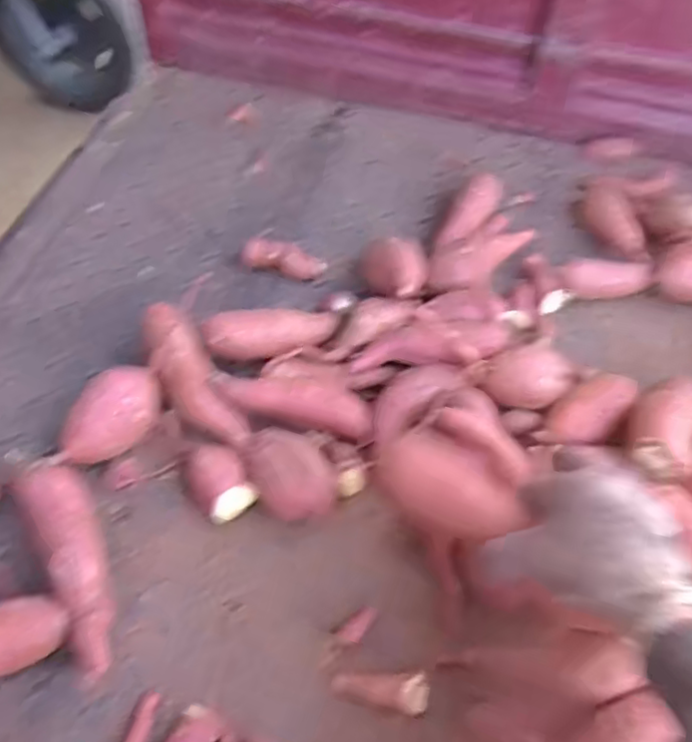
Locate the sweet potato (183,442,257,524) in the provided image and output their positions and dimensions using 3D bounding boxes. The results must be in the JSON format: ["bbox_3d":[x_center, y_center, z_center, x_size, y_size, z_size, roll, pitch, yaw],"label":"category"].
[{"bbox_3d":[-0.104,0.088,0.529,0.043,0.030,0.059,-34,61,-23],"label":"sweet potato"}]

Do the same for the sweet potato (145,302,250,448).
[{"bbox_3d":[-0.134,0.007,0.570,0.046,0.034,0.145,-29,74,-20],"label":"sweet potato"}]

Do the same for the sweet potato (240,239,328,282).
[{"bbox_3d":[-0.064,-0.118,0.696,0.085,0.027,0.037,15,55,9],"label":"sweet potato"}]

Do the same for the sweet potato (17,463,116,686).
[{"bbox_3d":[-0.202,0.143,0.491,0.046,0.049,0.184,-24,58,-18],"label":"sweet potato"}]

